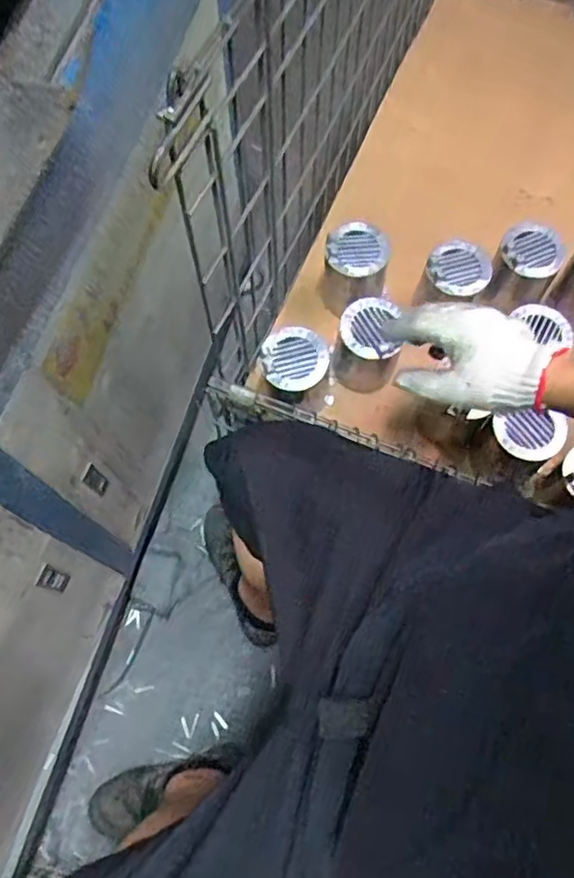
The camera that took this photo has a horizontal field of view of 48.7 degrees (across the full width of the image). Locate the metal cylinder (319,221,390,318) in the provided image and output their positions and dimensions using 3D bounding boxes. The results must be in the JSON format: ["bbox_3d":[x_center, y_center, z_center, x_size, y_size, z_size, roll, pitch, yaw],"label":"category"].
[{"bbox_3d":[0.092,-0.233,0.894,0.089,0.112,0.082,0,70,0],"label":"metal cylinder"}]

